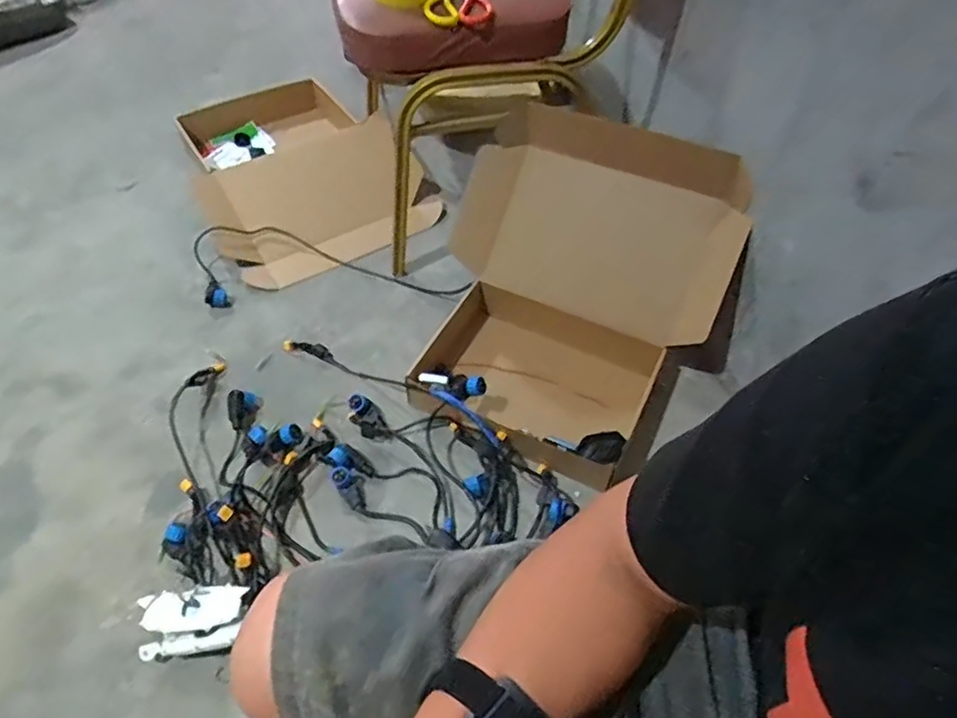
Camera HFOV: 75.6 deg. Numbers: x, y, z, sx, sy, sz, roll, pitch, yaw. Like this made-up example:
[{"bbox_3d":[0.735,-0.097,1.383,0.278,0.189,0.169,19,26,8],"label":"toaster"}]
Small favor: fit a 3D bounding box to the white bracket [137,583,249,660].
[{"bbox_3d":[-0.371,0.343,0.801,0.142,0.044,0.084,-1,52,-2],"label":"white bracket"}]

